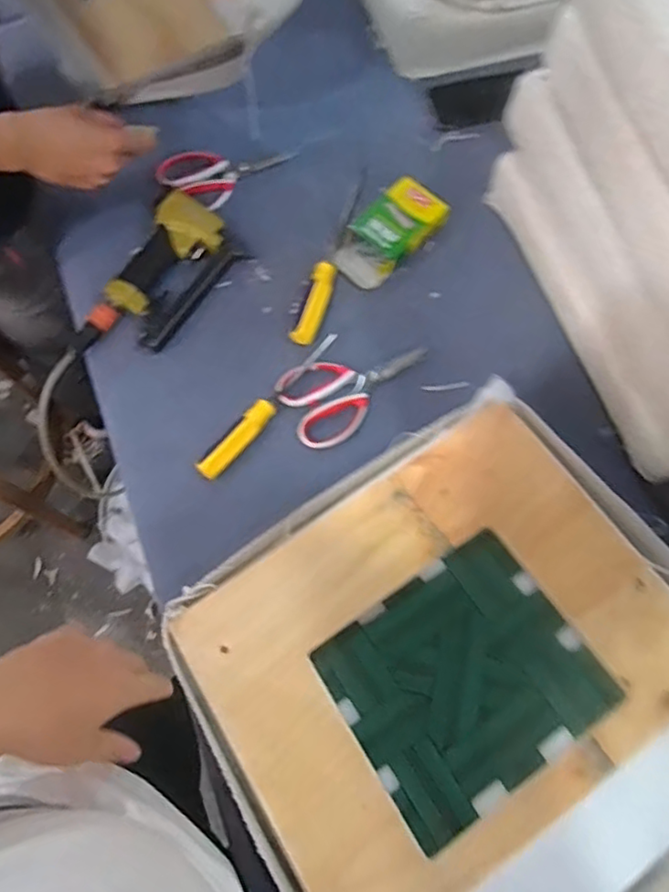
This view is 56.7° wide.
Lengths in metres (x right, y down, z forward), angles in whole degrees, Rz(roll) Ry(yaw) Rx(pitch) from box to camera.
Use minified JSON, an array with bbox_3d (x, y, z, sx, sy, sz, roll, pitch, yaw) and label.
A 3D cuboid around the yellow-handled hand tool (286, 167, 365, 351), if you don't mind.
[{"bbox_3d":[0.004,-0.261,0.835,0.033,0.023,0.290,17,71,7],"label":"yellow-handled hand tool"}]

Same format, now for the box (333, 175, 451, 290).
[{"bbox_3d":[0.073,-0.289,0.831,0.095,0.041,0.165,34,74,12],"label":"box"}]

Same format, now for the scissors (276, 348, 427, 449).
[{"bbox_3d":[0.028,-0.078,0.768,0.186,0.010,0.105,-28,72,-9],"label":"scissors"}]

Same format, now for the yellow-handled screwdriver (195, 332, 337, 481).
[{"bbox_3d":[-0.080,-0.056,0.755,0.032,0.020,0.237,34,74,12],"label":"yellow-handled screwdriver"}]

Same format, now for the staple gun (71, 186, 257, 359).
[{"bbox_3d":[-0.228,-0.207,0.807,0.127,0.043,0.253,29,73,11],"label":"staple gun"}]

